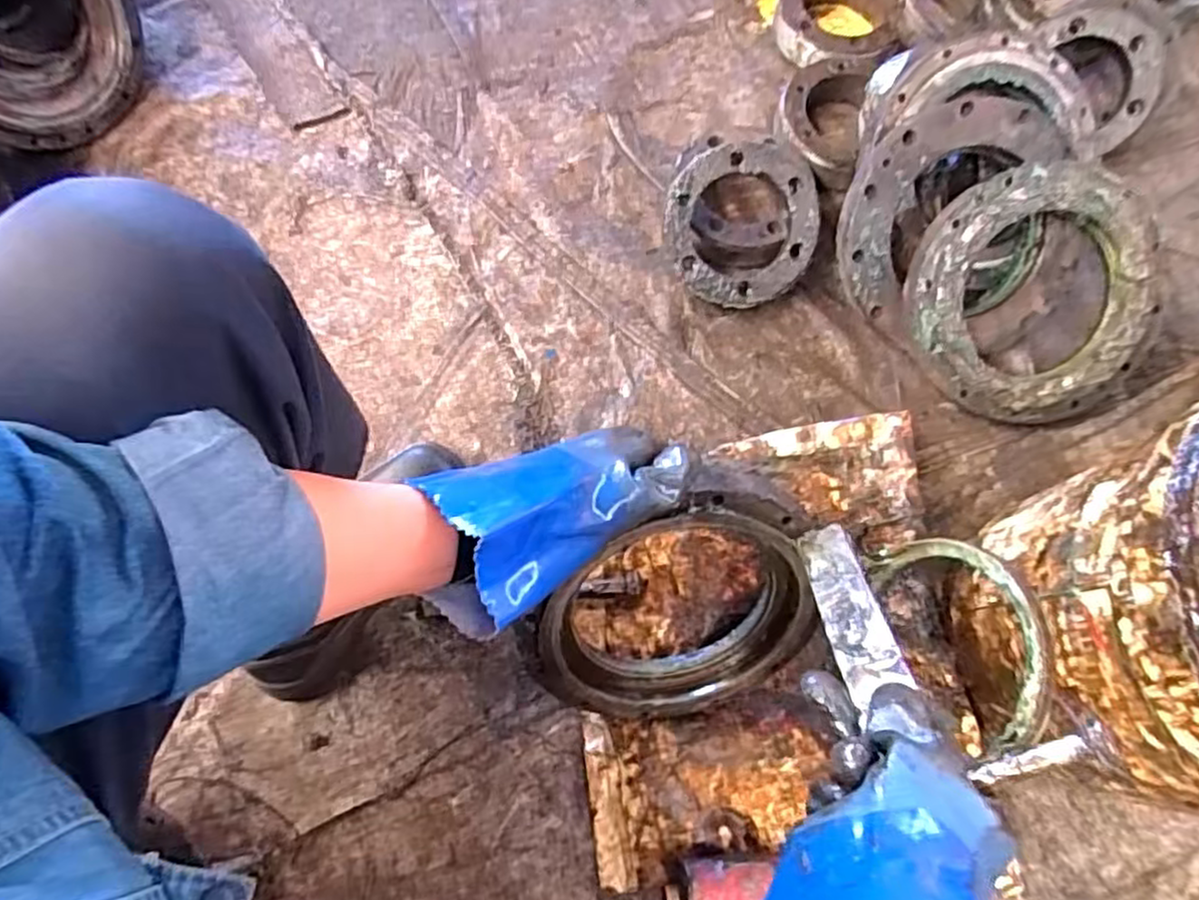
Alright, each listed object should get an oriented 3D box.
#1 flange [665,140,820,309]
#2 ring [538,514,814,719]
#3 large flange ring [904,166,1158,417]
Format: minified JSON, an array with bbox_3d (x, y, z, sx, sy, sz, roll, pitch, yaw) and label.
[{"bbox_3d":[0.149,-0.234,0.760,0.154,0.016,0.164,3,110,8],"label":"flange"},{"bbox_3d":[0.062,0.130,0.574,0.226,0.226,0.037,-9,38,-4],"label":"ring"},{"bbox_3d":[0.426,-0.148,0.712,0.228,0.028,0.244,1,106,2],"label":"large flange ring"}]

